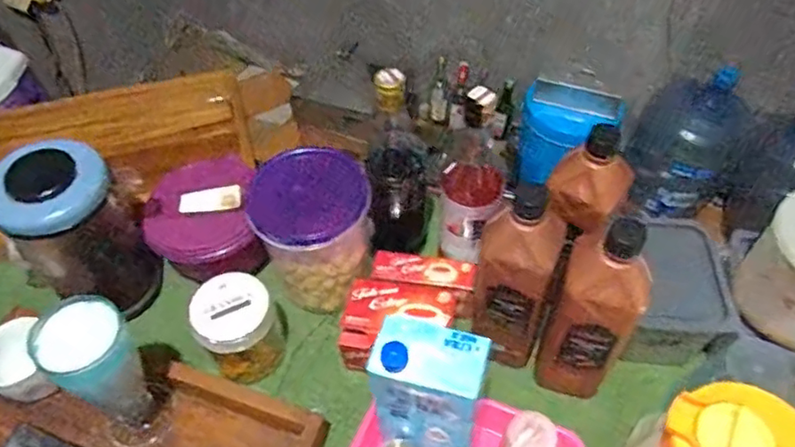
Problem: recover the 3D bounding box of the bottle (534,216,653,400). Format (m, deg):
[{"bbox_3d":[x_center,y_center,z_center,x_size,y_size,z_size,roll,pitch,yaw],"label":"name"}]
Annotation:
[{"bbox_3d":[0.190,0.092,0.594,0.077,0.222,0.069,25,57,18],"label":"bottle"}]

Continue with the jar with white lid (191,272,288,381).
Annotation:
[{"bbox_3d":[-0.180,0.122,0.697,0.083,0.114,0.077,0,53,0],"label":"jar with white lid"}]

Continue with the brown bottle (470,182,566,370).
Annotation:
[{"bbox_3d":[0.117,0.060,0.610,0.071,0.225,0.062,14,54,11],"label":"brown bottle"}]

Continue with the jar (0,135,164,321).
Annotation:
[{"bbox_3d":[-0.356,0.021,0.692,0.097,0.217,0.105,25,57,18],"label":"jar"}]

